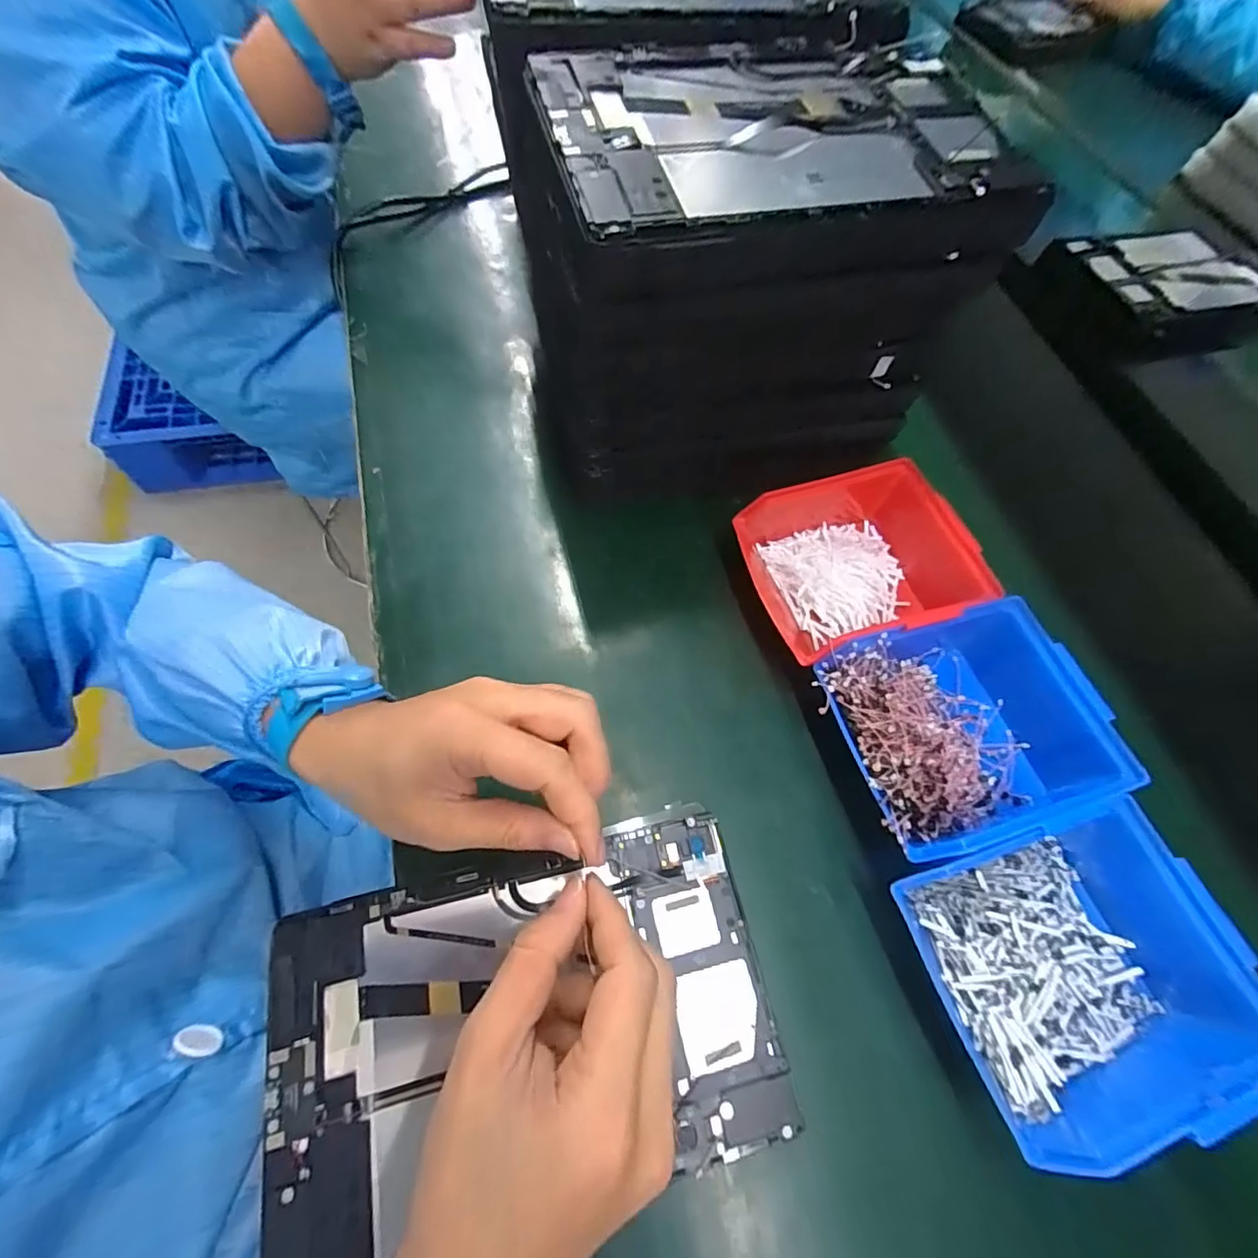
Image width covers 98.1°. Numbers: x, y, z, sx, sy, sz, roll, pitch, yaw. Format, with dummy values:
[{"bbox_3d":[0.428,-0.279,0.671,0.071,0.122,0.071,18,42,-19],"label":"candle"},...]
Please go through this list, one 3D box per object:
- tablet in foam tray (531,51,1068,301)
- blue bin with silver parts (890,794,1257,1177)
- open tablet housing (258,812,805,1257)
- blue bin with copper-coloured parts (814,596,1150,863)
[{"bbox_3d":[0.076,-0.244,0.285,0.240,0.035,0.147,-10,65,-11],"label":"tablet in foam tray"},{"bbox_3d":[0.228,0.166,0.281,0.150,0.068,0.123,-15,66,-10],"label":"blue bin with silver parts"},{"bbox_3d":[-0.050,0.194,0.271,0.238,0.012,0.149,-11,67,-8],"label":"open tablet housing"},{"bbox_3d":[0.195,0.060,0.330,0.140,0.065,0.120,-14,66,-10],"label":"blue bin with copper-coloured parts"}]

